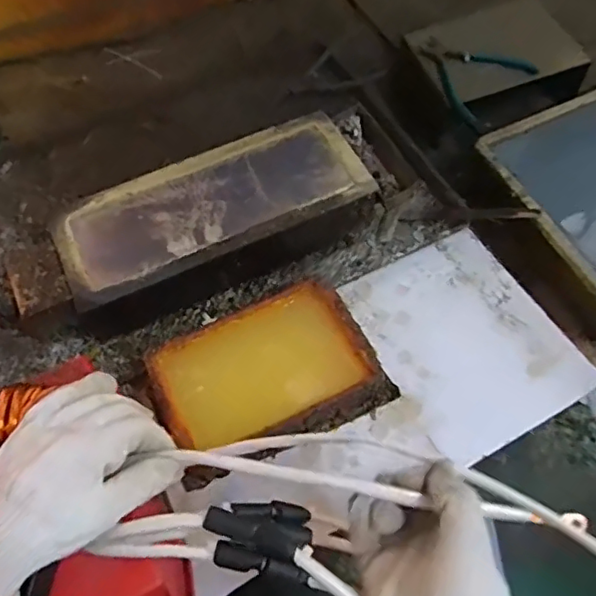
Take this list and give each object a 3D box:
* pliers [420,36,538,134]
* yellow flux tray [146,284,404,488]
[{"bbox_3d":[0.216,-0.288,0.739,0.133,0.020,0.135,37,68,20],"label":"pliers"},{"bbox_3d":[-0.030,0.079,0.578,0.221,0.066,0.140,-23,62,-11],"label":"yellow flux tray"}]

